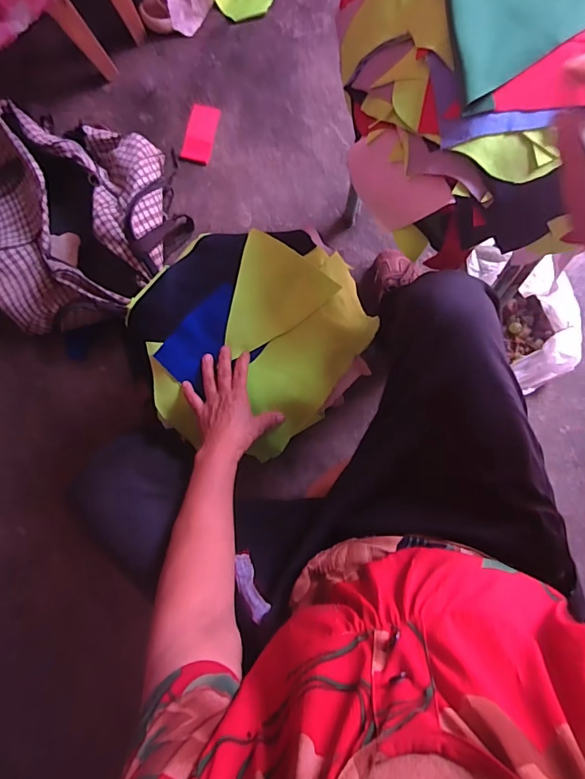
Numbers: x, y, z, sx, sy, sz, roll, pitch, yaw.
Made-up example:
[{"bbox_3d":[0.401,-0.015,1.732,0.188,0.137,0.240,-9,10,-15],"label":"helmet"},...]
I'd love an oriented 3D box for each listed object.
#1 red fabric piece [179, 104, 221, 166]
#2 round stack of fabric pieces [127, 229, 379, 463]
[{"bbox_3d":[-0.186,-0.511,0.875,0.056,0.009,0.114,14,90,6],"label":"red fabric piece"},{"bbox_3d":[-0.060,-0.077,0.620,0.329,0.056,0.300,-42,85,3],"label":"round stack of fabric pieces"}]

